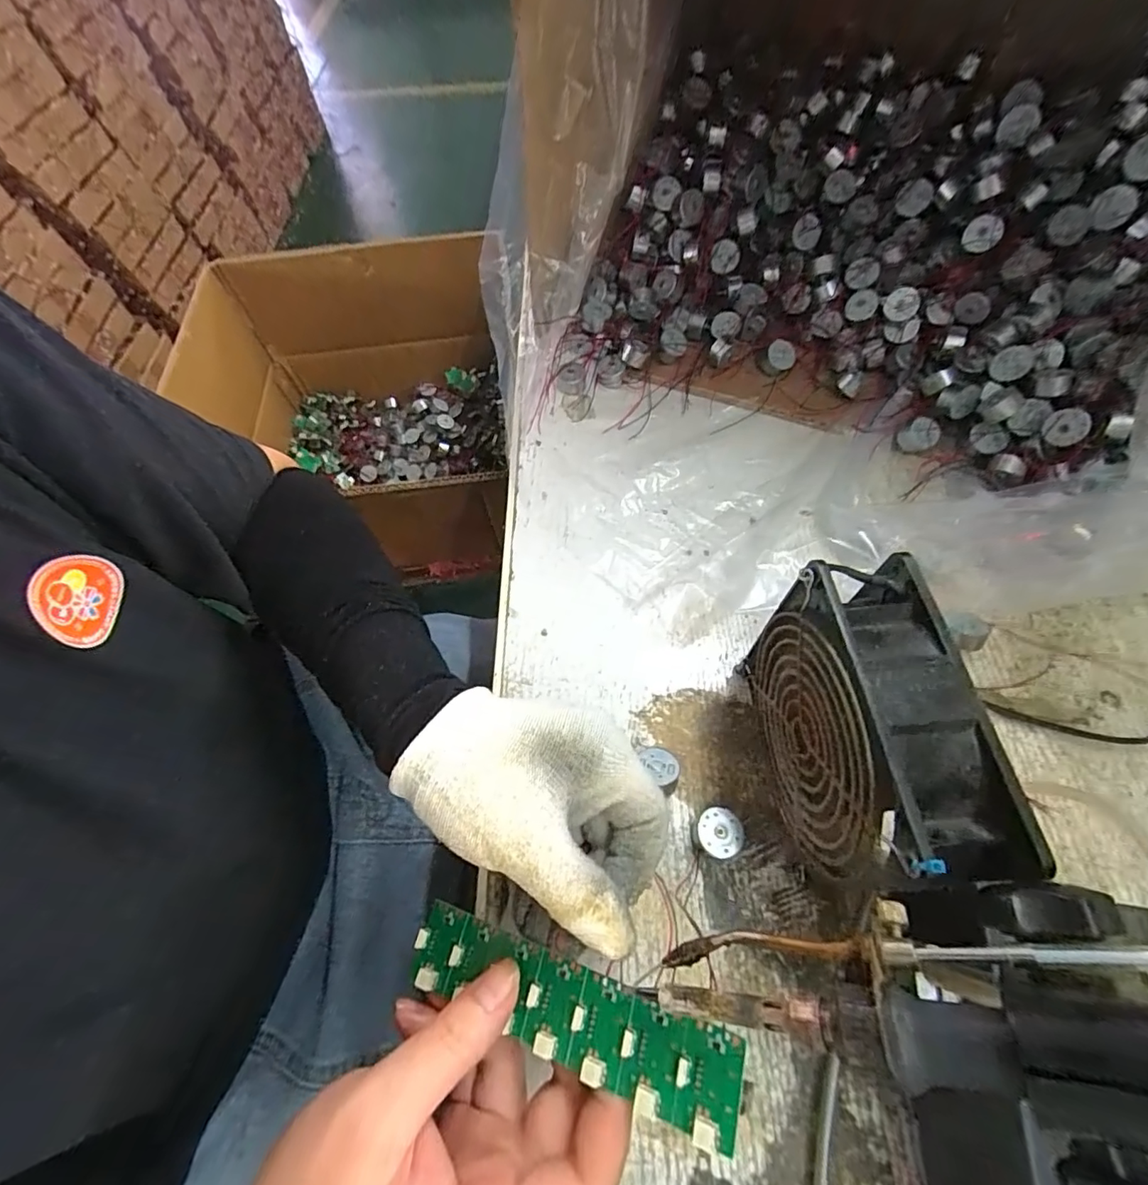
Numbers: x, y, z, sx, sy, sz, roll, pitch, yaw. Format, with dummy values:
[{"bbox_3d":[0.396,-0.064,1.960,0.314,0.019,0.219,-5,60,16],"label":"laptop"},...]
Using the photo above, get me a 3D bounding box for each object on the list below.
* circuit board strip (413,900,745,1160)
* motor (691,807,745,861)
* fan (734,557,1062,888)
[{"bbox_3d":[-0.008,0.158,0.198,0.136,0.005,0.030,5,60,29],"label":"circuit board strip"},{"bbox_3d":[0.075,0.125,0.268,0.024,0.014,0.022,-1,62,2],"label":"motor"},{"bbox_3d":[0.121,0.062,0.237,0.048,0.121,0.121,-2,62,1],"label":"fan"}]

